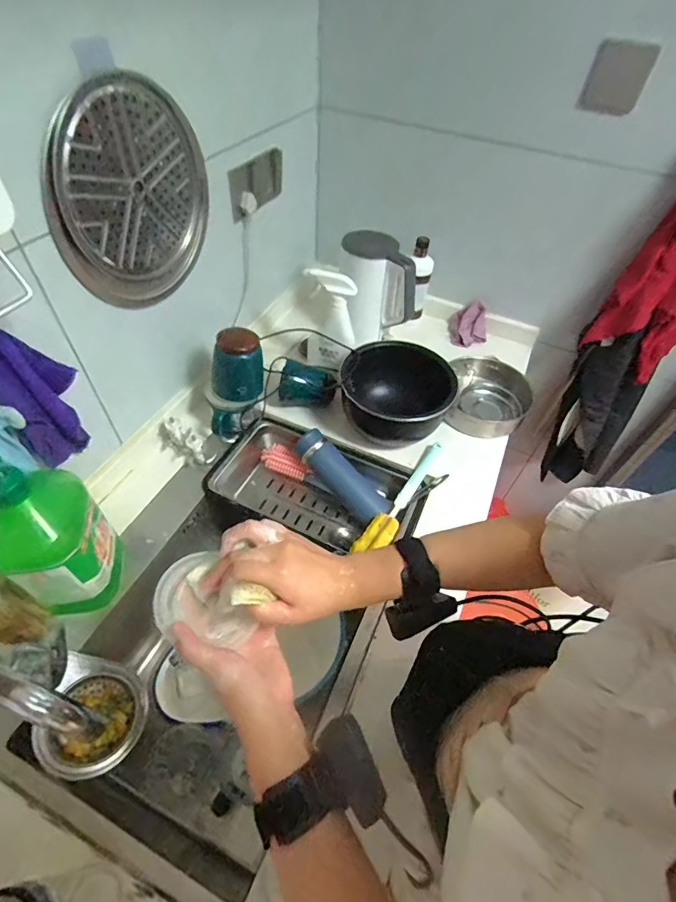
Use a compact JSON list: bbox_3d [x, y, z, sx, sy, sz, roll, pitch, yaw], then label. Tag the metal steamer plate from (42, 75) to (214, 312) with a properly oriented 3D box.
[{"bbox_3d":[-0.283,-0.355,0.606,0.041,0.257,0.262,21,53,13],"label":"metal steamer plate"}]

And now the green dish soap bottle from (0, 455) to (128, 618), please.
[{"bbox_3d":[-0.373,0.105,0.555,0.091,0.270,0.123,-8,52,-11],"label":"green dish soap bottle"}]

